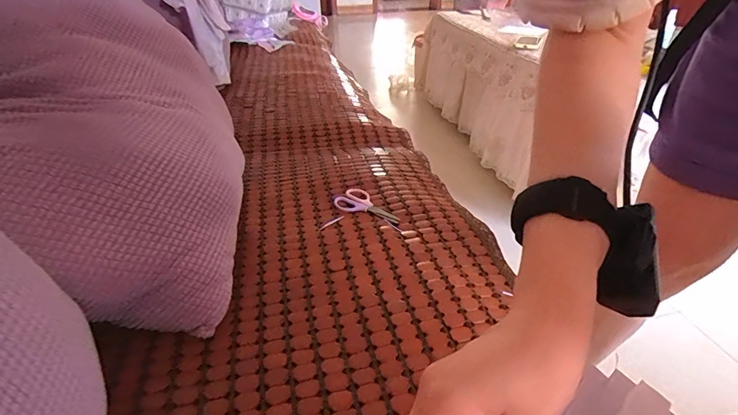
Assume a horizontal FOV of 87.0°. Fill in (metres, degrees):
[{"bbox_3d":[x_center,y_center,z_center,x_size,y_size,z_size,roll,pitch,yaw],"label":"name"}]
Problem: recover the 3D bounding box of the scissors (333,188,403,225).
[{"bbox_3d":[-0.009,0.000,0.630,0.059,0.005,0.116,-23,39,-28],"label":"scissors"}]

